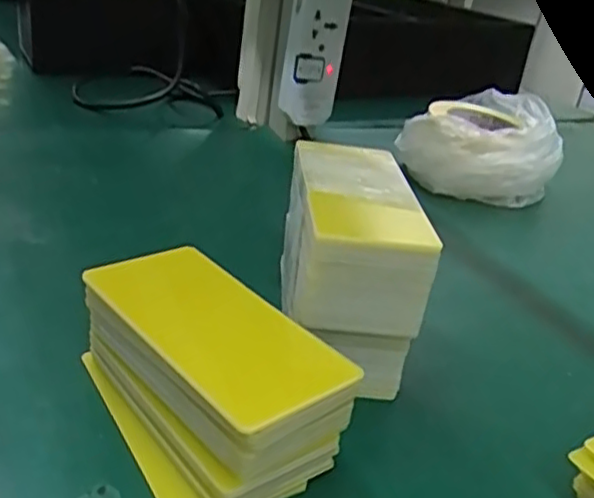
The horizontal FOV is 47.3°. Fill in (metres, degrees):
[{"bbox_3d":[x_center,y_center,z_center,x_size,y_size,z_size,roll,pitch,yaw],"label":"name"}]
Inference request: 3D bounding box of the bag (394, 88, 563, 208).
[{"bbox_3d":[0.201,-0.117,0.749,0.163,0.085,0.159,18,29,21],"label":"bag"}]

